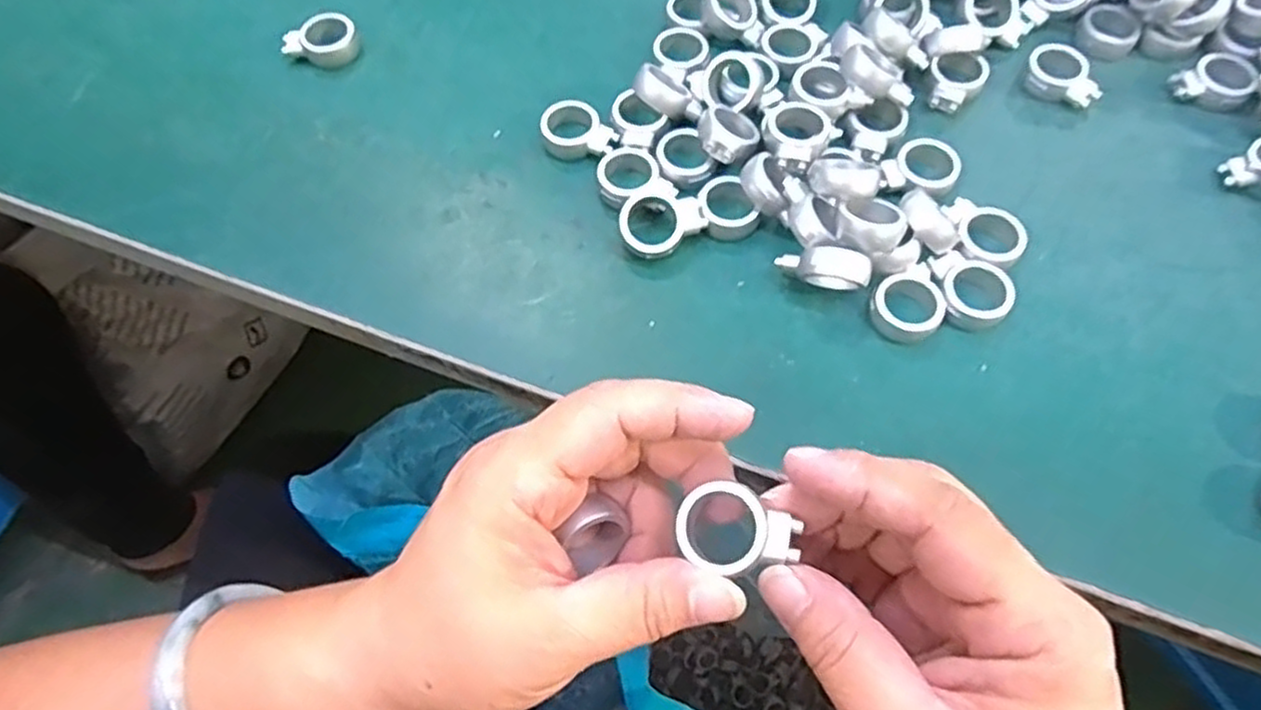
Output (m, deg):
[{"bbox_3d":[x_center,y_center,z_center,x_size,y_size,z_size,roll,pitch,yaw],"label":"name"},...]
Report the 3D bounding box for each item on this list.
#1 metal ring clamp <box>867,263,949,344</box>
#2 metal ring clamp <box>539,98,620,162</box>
[{"bbox_3d":[0.105,-0.018,0.279,0.027,0.010,0.026,-1,64,2],"label":"metal ring clamp"},{"bbox_3d":[-0.023,-0.095,0.320,0.024,0.012,0.033,-39,69,-16],"label":"metal ring clamp"}]

